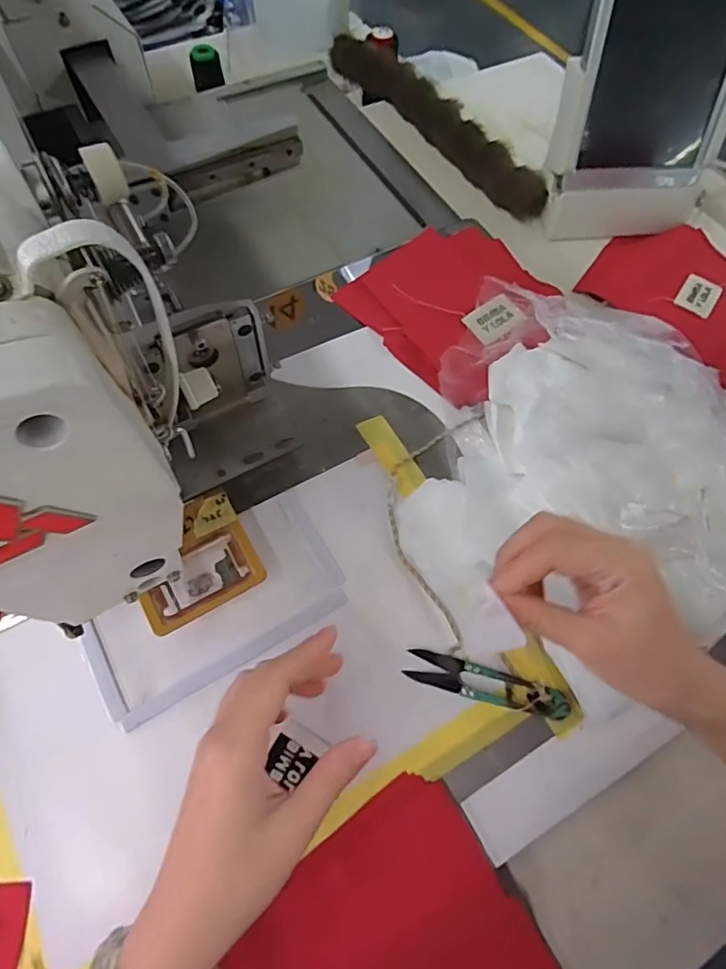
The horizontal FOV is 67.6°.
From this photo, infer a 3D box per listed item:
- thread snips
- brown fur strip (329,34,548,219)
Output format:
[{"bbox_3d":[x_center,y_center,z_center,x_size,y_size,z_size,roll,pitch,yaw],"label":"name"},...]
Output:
[{"bbox_3d":[0.081,0.130,0.355,0.102,0.013,0.021,16,64,5],"label":"thread snips"},{"bbox_3d":[0.074,-0.438,0.641,0.043,0.050,0.394,-28,69,-14],"label":"brown fur strip"}]

